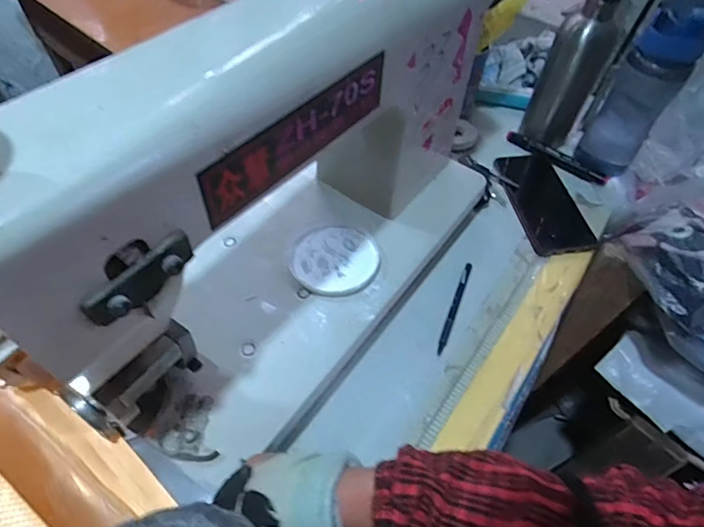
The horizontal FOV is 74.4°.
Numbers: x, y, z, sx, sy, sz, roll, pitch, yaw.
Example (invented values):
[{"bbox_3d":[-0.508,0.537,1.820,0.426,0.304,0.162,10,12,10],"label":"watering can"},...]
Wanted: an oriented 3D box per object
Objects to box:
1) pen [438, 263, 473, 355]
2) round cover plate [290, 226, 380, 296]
[{"bbox_3d":[0.113,0.046,0.506,0.008,0.007,0.119,21,56,11],"label":"pen"},{"bbox_3d":[-0.017,-0.005,0.468,0.085,0.006,0.082,2,54,-2],"label":"round cover plate"}]

